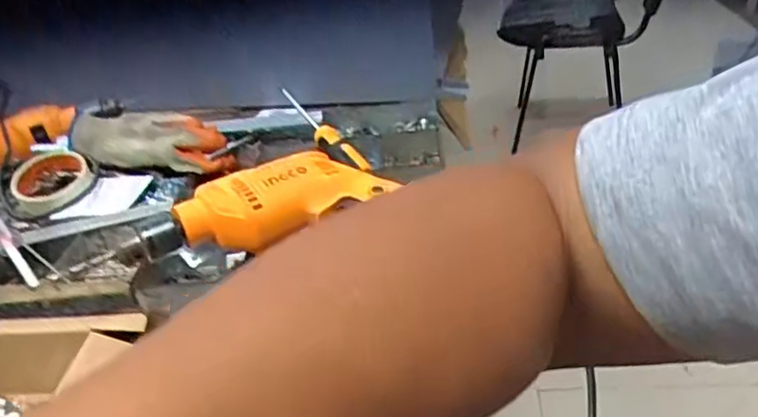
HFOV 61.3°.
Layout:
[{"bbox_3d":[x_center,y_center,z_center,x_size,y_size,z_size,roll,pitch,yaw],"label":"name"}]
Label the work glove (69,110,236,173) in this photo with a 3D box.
[{"bbox_3d":[-0.288,-0.078,0.814,0.225,0.074,0.060,5,37,20],"label":"work glove"}]

